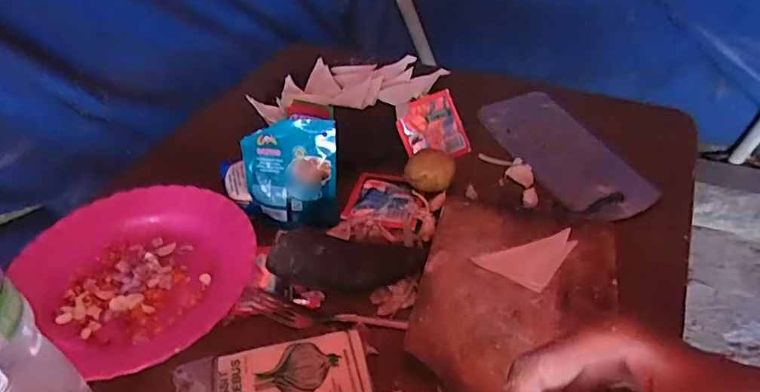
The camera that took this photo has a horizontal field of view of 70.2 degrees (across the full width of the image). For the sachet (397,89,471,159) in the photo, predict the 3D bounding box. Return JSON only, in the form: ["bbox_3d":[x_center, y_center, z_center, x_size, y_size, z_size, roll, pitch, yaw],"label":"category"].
[{"bbox_3d":[0.061,-0.077,0.622,0.078,0.077,0.007,-23,2,-22],"label":"sachet"}]

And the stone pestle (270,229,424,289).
[{"bbox_3d":[-0.027,0.058,0.486,0.141,0.040,0.051,4,41,-9],"label":"stone pestle"}]

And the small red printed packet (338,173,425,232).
[{"bbox_3d":[0.006,0.004,0.583,0.089,0.013,0.079,8,42,19],"label":"small red printed packet"}]

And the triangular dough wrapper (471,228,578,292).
[{"bbox_3d":[0.134,0.052,0.495,0.061,0.009,0.078,26,50,29],"label":"triangular dough wrapper"}]

